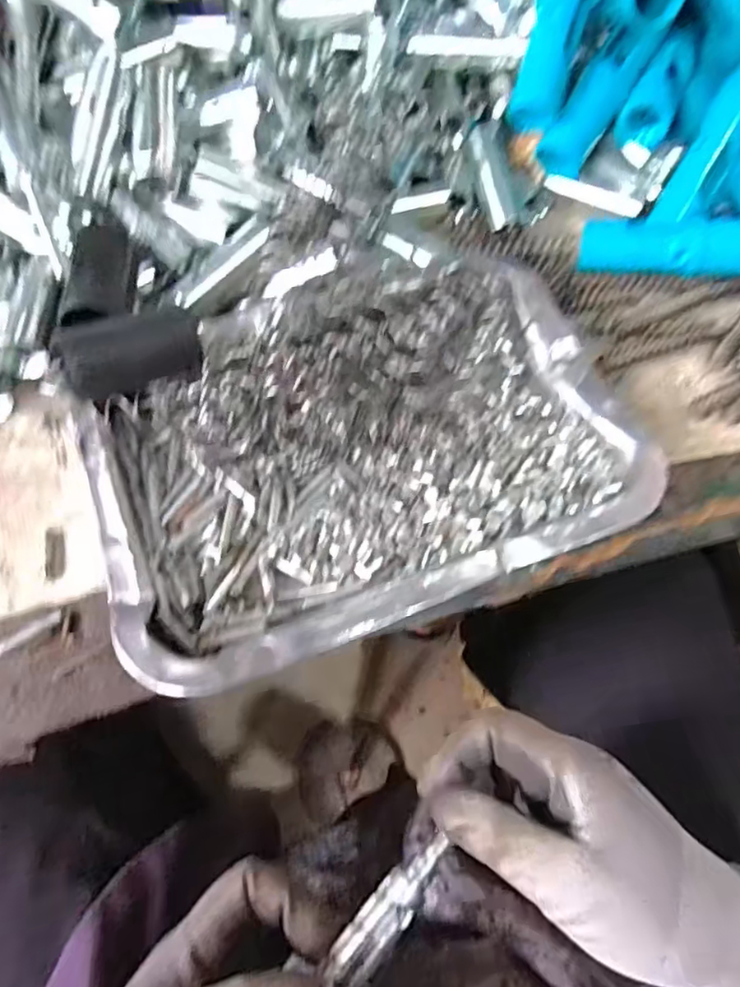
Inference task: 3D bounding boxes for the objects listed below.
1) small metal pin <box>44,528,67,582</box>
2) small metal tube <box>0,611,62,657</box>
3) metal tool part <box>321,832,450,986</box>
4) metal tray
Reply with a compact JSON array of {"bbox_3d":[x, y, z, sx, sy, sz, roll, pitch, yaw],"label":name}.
[{"bbox_3d":[-0.149,0.028,0.301,0.010,0.004,0.027,-13,63,-9],"label":"small metal pin"},{"bbox_3d":[-0.151,0.062,0.281,0.029,0.004,0.007,-32,68,-18],"label":"small metal tube"},{"bbox_3d":[-0.014,0.197,0.254,0.016,0.007,0.132,36,73,16],"label":"metal tool part"},{"bbox_3d":[-0.006,-0.027,0.314,0.249,0.036,0.182,-20,65,-12],"label":"metal tray"}]

